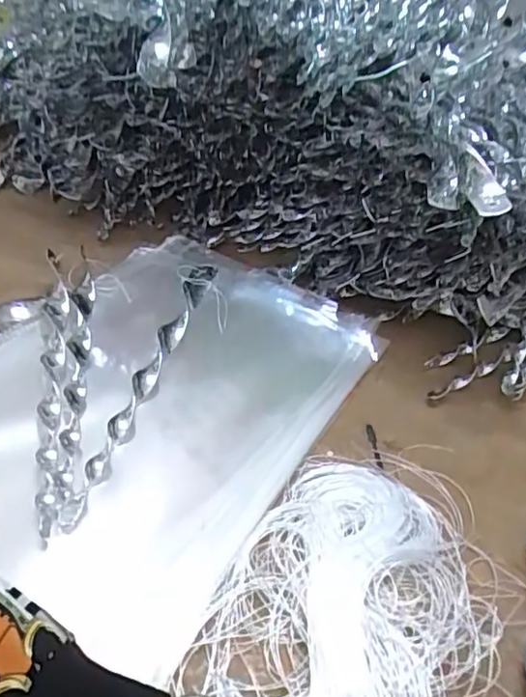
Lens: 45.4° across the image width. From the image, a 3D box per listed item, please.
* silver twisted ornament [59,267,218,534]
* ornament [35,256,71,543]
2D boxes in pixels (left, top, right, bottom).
[{"bbox_3d":[-0.080,0.014,0.464,0.019,0.019,0.285,11,38,4],"label":"silver twisted ornament"},{"bbox_3d":[-0.148,0.012,0.448,0.022,0.013,0.280,-3,39,-14],"label":"ornament"}]

